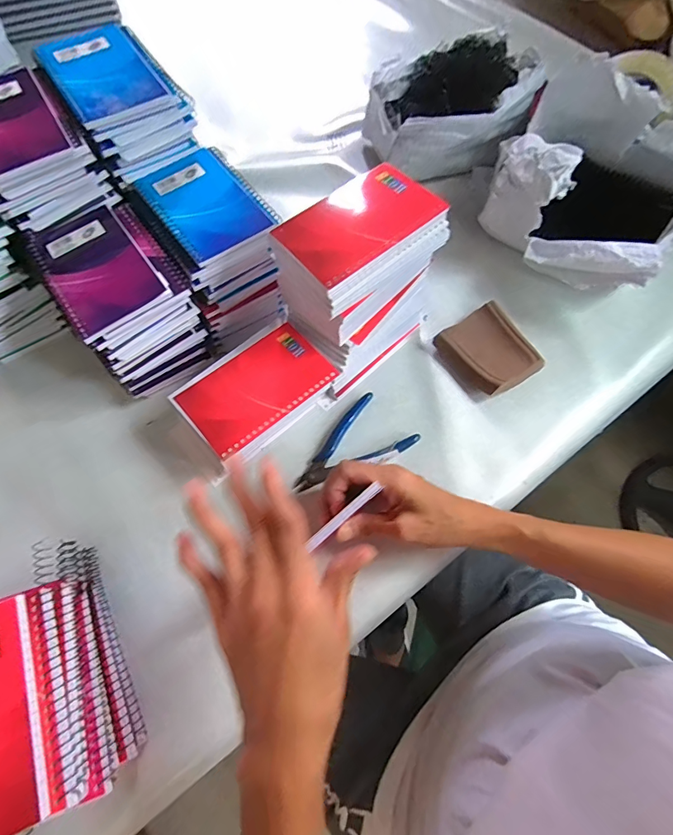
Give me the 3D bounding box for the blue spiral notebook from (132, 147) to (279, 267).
[{"bbox_3d":[-0.124,-0.202,0.406,0.083,0.007,0.130,-35,70,-14],"label":"blue spiral notebook"}]

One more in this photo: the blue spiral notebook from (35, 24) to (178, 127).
[{"bbox_3d":[-0.212,-0.319,0.398,0.092,0.013,0.128,-33,70,-13],"label":"blue spiral notebook"}]

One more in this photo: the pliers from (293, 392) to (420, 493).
[{"bbox_3d":[0.012,0.033,0.416,0.121,0.015,0.071,-41,72,-15],"label":"pliers"}]

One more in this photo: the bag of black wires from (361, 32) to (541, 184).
[{"bbox_3d":[0.140,-0.372,0.533,0.189,0.112,0.125,-9,66,-3],"label":"bag of black wires"}]

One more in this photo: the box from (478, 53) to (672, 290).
[{"bbox_3d":[0.271,-0.240,0.469,0.200,0.127,0.213,25,69,11],"label":"box"}]

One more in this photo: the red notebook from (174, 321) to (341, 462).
[{"bbox_3d":[-0.071,-0.028,0.392,0.127,0.005,0.078,-38,71,-15],"label":"red notebook"}]

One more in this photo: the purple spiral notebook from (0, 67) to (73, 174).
[{"bbox_3d":[-0.287,-0.254,0.371,0.082,0.011,0.117,-32,70,-13],"label":"purple spiral notebook"}]

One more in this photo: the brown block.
[{"bbox_3d":[0.165,-0.070,0.455,0.087,0.021,0.090,-35,70,-13],"label":"brown block"}]

